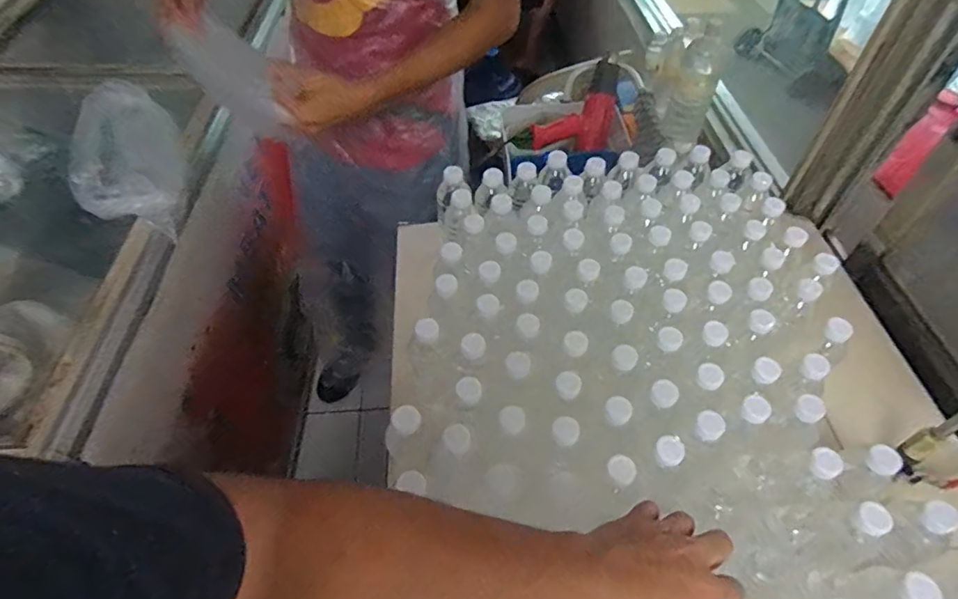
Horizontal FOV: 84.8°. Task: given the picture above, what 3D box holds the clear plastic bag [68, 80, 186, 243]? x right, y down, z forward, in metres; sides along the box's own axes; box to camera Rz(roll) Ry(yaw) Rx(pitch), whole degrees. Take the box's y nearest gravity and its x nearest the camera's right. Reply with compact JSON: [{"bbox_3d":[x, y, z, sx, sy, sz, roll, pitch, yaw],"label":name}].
[{"bbox_3d":[-0.586,-0.242,0.877,0.148,0.109,0.336,-20,54,-16],"label":"clear plastic bag"}]

